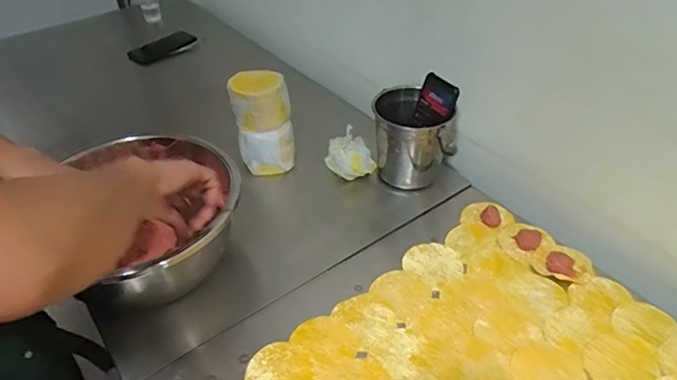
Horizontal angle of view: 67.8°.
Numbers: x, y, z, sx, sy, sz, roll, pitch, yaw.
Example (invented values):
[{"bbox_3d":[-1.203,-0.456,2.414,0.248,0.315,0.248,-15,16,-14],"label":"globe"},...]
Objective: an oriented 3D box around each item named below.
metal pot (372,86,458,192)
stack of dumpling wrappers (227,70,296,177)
[{"bbox_3d":[0.126,-0.081,0.857,0.119,0.147,0.116,-2,40,1],"label":"metal pot"},{"bbox_3d":[-0.132,-0.111,0.898,0.099,0.179,0.104,-7,41,-5],"label":"stack of dumpling wrappers"}]

